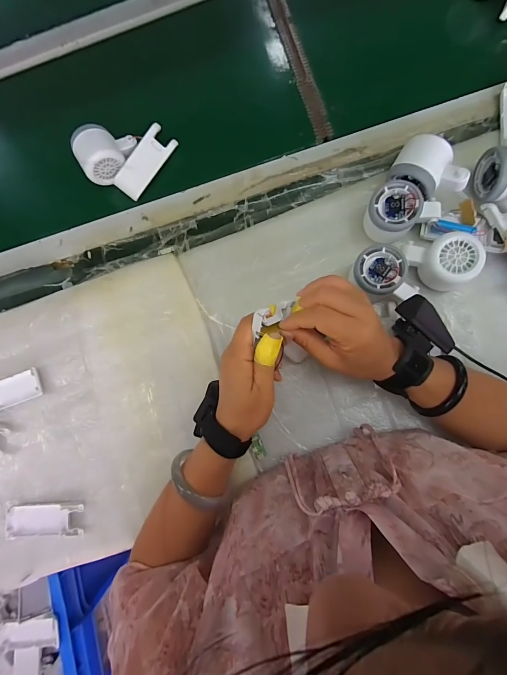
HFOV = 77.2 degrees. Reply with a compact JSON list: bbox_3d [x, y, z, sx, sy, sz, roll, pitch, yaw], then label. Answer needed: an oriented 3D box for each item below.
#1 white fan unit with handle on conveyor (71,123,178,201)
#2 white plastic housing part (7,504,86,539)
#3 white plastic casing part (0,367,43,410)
[{"bbox_3d":[-0.184,-0.263,0.448,0.093,0.050,0.114,37,86,8],"label":"white fan unit with handle on conveyor"},{"bbox_3d":[-0.269,0.238,0.409,0.101,0.010,0.042,-6,82,3],"label":"white plastic housing part"},{"bbox_3d":[-0.343,0.076,0.438,0.103,0.009,0.040,-19,81,1],"label":"white plastic casing part"}]

